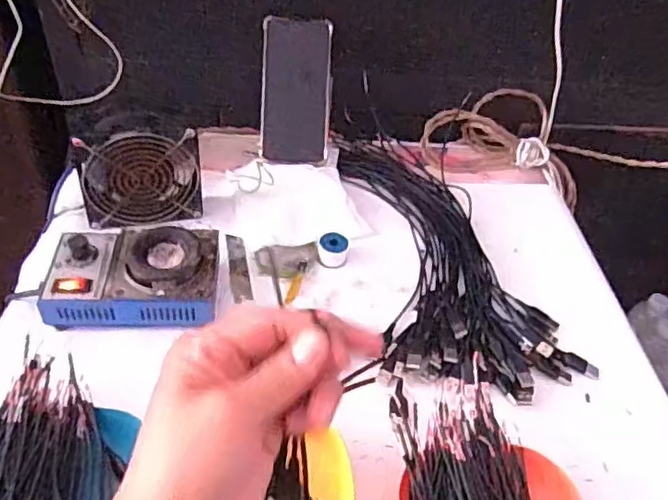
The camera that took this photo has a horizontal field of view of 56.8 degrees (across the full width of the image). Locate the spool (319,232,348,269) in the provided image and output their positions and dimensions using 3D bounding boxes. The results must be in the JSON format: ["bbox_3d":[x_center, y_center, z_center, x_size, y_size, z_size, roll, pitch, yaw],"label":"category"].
[{"bbox_3d":[0.000,-0.001,0.646,0.029,0.026,0.025,5,45,-1],"label":"spool"}]

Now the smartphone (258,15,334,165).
[{"bbox_3d":[-0.043,-0.183,0.714,0.079,0.159,0.012,2,9,-5],"label":"smartphone"}]

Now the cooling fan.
[{"bbox_3d":[-0.196,-0.074,0.632,0.114,0.104,0.029,-6,46,-13],"label":"cooling fan"}]

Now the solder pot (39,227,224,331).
[{"bbox_3d":[-0.183,0.026,0.569,0.149,0.058,0.099,4,45,-3],"label":"solder pot"}]

